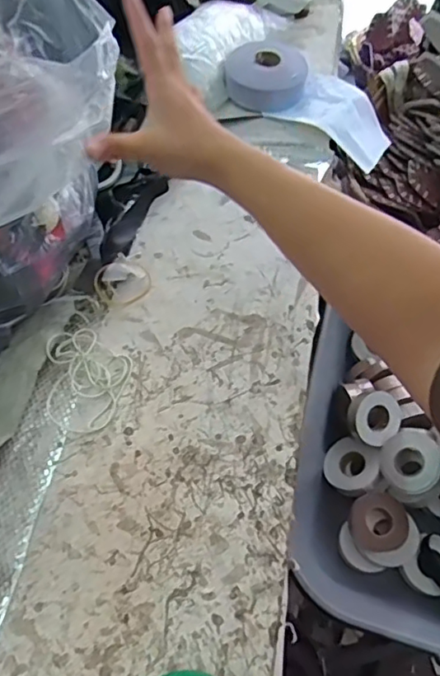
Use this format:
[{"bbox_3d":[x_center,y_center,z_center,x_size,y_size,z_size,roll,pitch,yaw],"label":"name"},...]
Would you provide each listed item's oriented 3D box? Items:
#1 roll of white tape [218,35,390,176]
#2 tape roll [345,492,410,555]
[{"bbox_3d":[0.134,-0.348,0.833,0.250,0.088,0.139,30,61,23],"label":"roll of white tape"},{"bbox_3d":[0.230,0.261,0.822,0.082,0.041,0.085,-2,54,3],"label":"tape roll"}]

